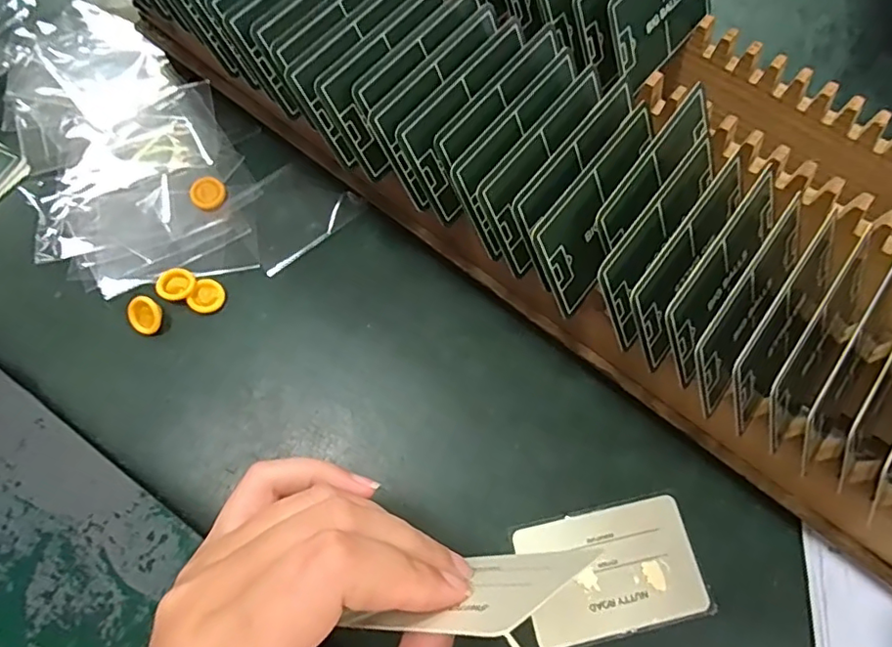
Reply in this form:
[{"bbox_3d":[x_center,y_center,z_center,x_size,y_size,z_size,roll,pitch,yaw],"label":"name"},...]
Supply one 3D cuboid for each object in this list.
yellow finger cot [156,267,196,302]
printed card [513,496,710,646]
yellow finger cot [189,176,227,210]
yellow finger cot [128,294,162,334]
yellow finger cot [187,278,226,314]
[{"bbox_3d":[-0.152,-0.022,0.314,0.020,0.007,0.019,0,70,-1],"label":"yellow finger cot"},{"bbox_3d":[0.080,0.120,0.270,0.083,0.004,0.055,-12,70,-5],"label":"printed card"},{"bbox_3d":[-0.145,-0.079,0.335,0.021,0.004,0.021,30,72,10],"label":"yellow finger cot"},{"bbox_3d":[-0.165,-0.005,0.305,0.018,0.005,0.019,32,95,-12],"label":"yellow finger cot"},{"bbox_3d":[-0.135,-0.015,0.313,0.018,0.004,0.020,22,71,7],"label":"yellow finger cot"}]

